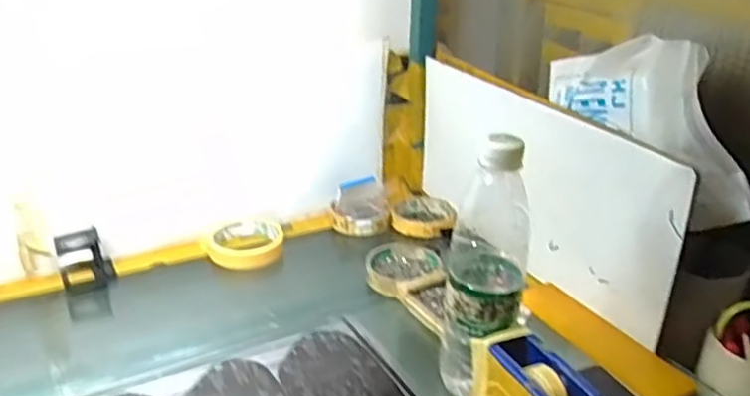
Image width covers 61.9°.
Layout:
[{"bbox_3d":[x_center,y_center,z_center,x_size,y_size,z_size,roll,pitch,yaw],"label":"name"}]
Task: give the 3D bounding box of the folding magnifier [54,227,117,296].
[{"bbox_3d":[-0.323,0.072,0.702,0.055,0.072,0.026,-6,25,-18],"label":"folding magnifier"}]

